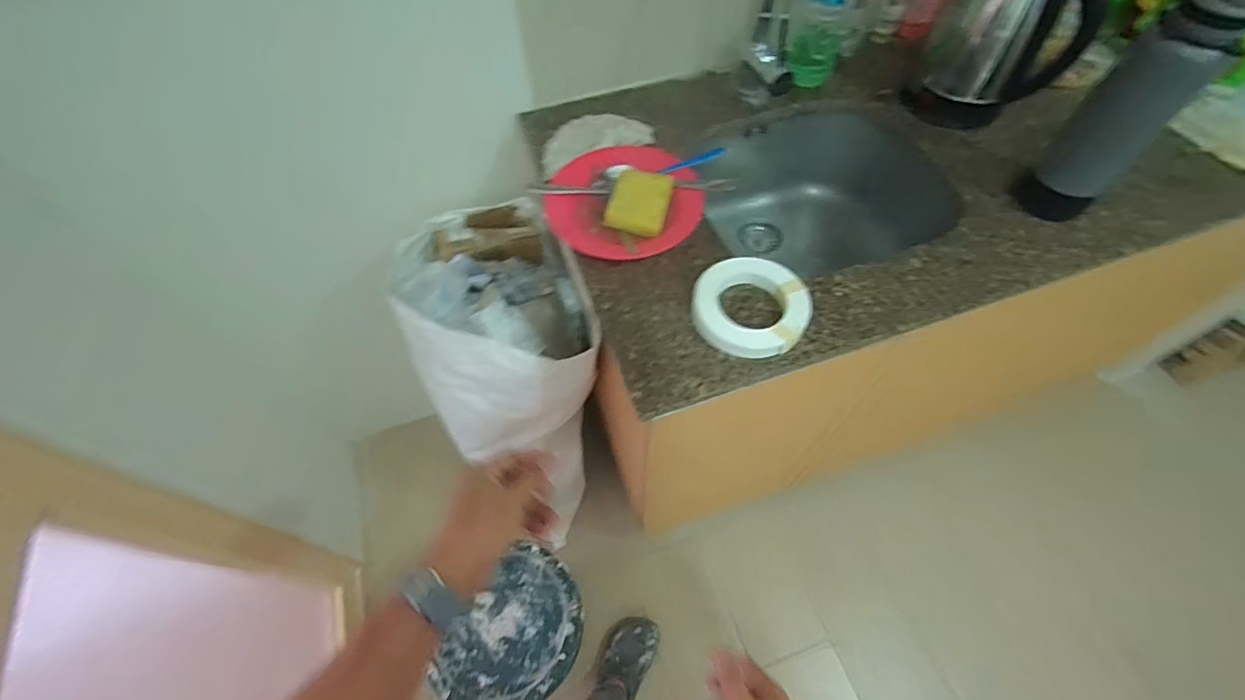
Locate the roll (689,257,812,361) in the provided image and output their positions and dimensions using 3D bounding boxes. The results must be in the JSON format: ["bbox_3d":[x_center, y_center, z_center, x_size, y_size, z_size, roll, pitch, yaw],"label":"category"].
[{"bbox_3d":[0.162,-0.056,0.663,0.141,0.033,0.137,0,60,0],"label":"roll"}]

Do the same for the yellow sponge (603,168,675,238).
[{"bbox_3d":[0.025,-0.207,0.732,0.082,0.020,0.102,10,61,6],"label":"yellow sponge"}]

